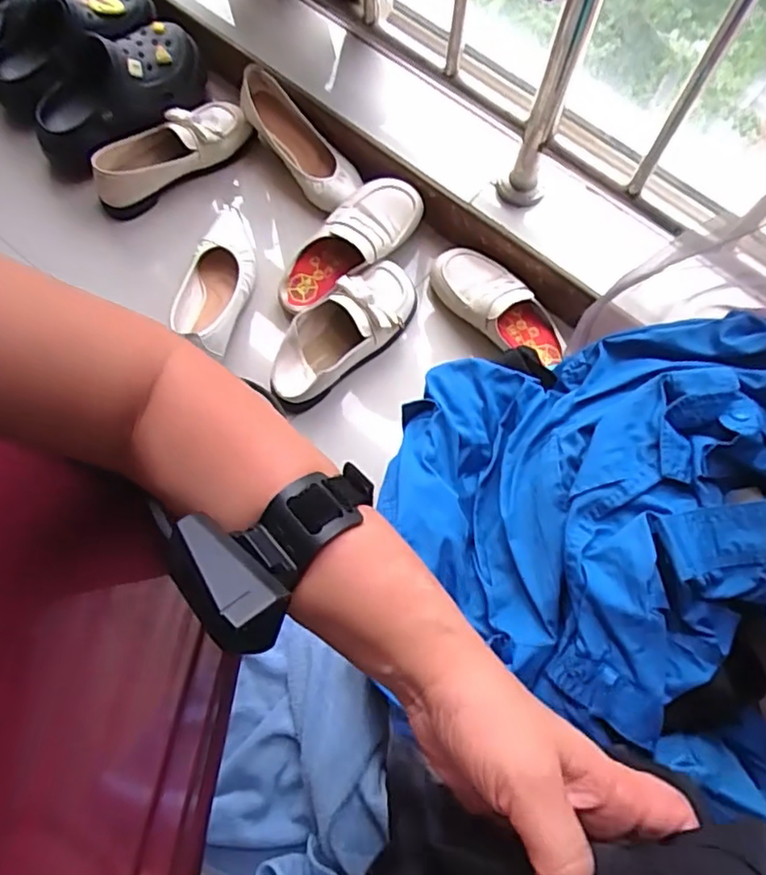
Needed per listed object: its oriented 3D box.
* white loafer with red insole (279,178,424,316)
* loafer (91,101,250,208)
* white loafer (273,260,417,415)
[{"bbox_3d":[-0.044,-0.265,0.869,0.098,0.053,0.243,41,76,11],"label":"white loafer with red insole"},{"bbox_3d":[-0.304,-0.416,0.911,0.242,0.061,0.081,-38,77,-12],"label":"loafer"},{"bbox_3d":[-0.052,-0.143,0.846,0.242,0.067,0.099,-40,77,-12],"label":"white loafer"}]

